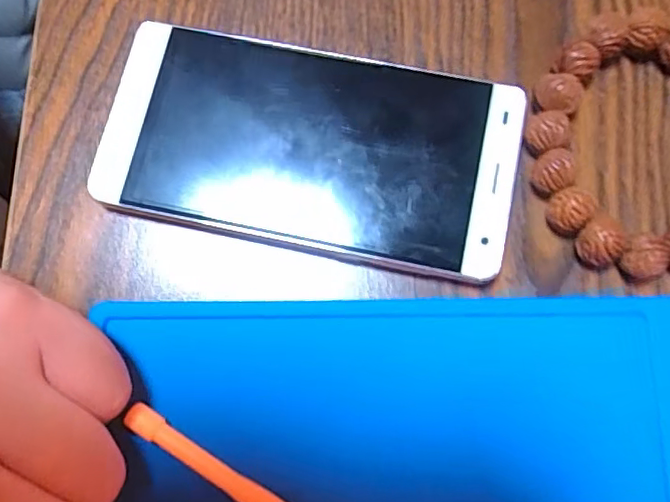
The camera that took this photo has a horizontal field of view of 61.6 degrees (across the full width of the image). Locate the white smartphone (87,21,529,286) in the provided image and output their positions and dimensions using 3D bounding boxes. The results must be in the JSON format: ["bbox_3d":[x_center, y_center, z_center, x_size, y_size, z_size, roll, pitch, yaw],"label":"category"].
[{"bbox_3d":[-0.009,-0.036,0.198,0.142,0.012,0.071,12,79,4],"label":"white smartphone"}]

